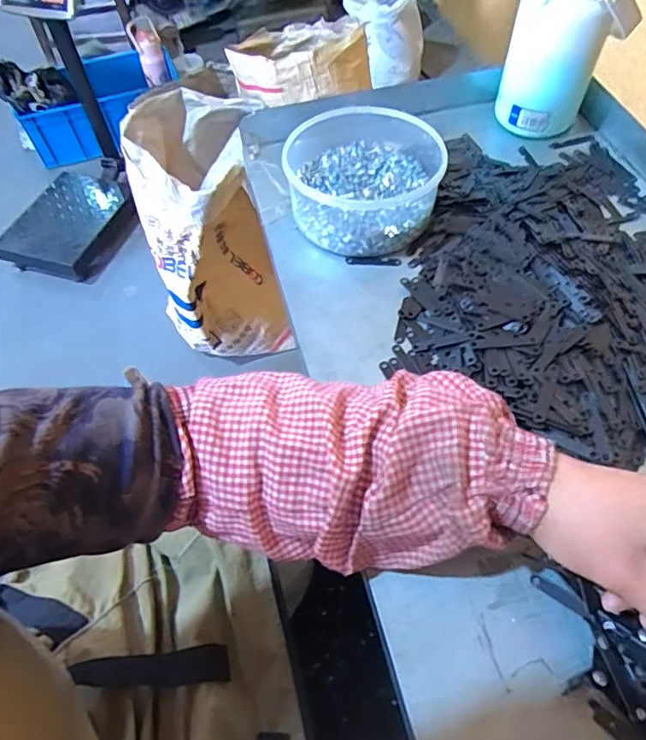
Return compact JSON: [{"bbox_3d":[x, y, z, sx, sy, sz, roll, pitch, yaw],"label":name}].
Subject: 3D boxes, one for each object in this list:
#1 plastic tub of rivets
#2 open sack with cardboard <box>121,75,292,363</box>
[{"bbox_3d":[0.041,-0.185,0.507,0.144,0.067,0.146,-1,57,2],"label":"plastic tub of rivets"},{"bbox_3d":[-0.277,-0.335,1.242,0.301,0.472,0.352,-18,58,-8],"label":"open sack with cardboard"}]

